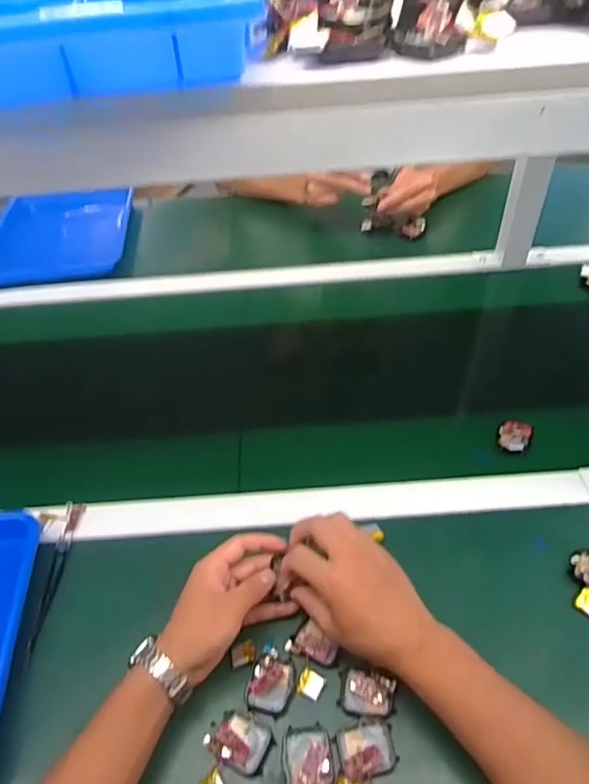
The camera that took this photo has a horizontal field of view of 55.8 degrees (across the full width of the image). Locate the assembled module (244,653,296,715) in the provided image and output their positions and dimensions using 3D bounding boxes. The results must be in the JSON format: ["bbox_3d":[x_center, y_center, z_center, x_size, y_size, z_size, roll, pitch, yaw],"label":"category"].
[{"bbox_3d":[-0.020,0.253,0.483,0.036,0.007,0.044,13,49,16],"label":"assembled module"}]

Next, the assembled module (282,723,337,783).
[{"bbox_3d":[0.011,0.294,0.442,0.041,0.013,0.048,3,47,7],"label":"assembled module"}]

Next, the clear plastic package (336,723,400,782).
[{"bbox_3d":[0.058,0.286,0.444,0.046,0.016,0.038,-7,46,-2],"label":"clear plastic package"}]

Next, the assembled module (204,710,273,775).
[{"bbox_3d":[-0.045,0.284,0.453,0.046,0.011,0.037,19,51,21],"label":"assembled module"}]

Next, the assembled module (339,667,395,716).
[{"bbox_3d":[0.062,0.255,0.473,0.046,0.009,0.035,4,47,8],"label":"assembled module"}]

